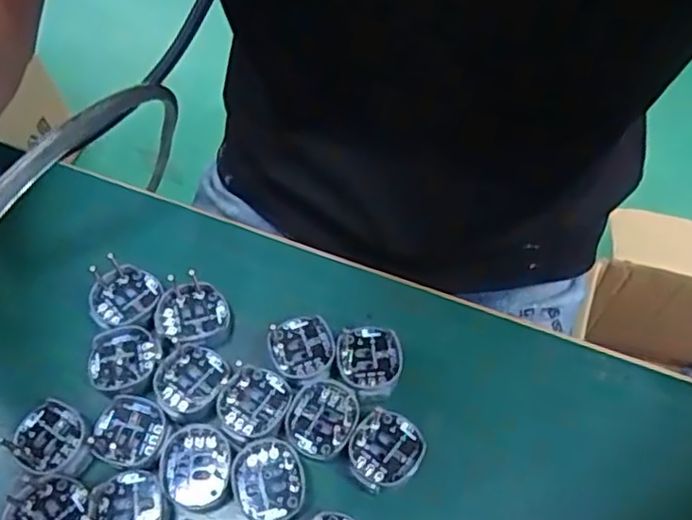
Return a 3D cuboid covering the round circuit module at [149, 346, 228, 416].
[{"bbox_3d":[-0.059,0.045,0.247,0.024,0.004,0.027,40,69,18],"label":"round circuit module"}]

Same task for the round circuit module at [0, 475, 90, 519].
[{"bbox_3d":[-0.104,0.087,0.223,0.025,0.004,0.028,38,68,17],"label":"round circuit module"}]

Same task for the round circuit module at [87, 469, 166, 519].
[{"bbox_3d":[-0.075,0.087,0.224,0.025,0.004,0.027,0,62,-1],"label":"round circuit module"}]

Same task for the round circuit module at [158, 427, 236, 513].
[{"bbox_3d":[-0.053,0.074,0.233,0.025,0.004,0.028,-10,63,-6],"label":"round circuit module"}]

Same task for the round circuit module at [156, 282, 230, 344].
[{"bbox_3d":[-0.061,0.020,0.260,0.027,0.004,0.025,0,62,-1],"label":"round circuit module"}]

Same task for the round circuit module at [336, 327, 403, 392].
[{"bbox_3d":[0.009,0.038,0.252,0.024,0.004,0.025,0,62,-1],"label":"round circuit module"}]

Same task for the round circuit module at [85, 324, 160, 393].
[{"bbox_3d":[-0.087,0.038,0.251,0.026,0.004,0.024,0,62,-1],"label":"round circuit module"}]

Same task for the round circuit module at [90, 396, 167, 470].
[{"bbox_3d":[-0.078,0.062,0.238,0.027,0.004,0.024,16,63,7],"label":"round circuit module"}]

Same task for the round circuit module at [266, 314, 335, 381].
[{"bbox_3d":[-0.017,0.033,0.253,0.024,0.004,0.025,0,62,-1],"label":"round circuit module"}]

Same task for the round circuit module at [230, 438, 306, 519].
[{"bbox_3d":[-0.027,0.077,0.230,0.024,0.004,0.029,-18,64,-10],"label":"round circuit module"}]

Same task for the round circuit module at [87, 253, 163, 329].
[{"bbox_3d":[-0.091,0.014,0.264,0.029,0.005,0.027,0,62,-1],"label":"round circuit module"}]

